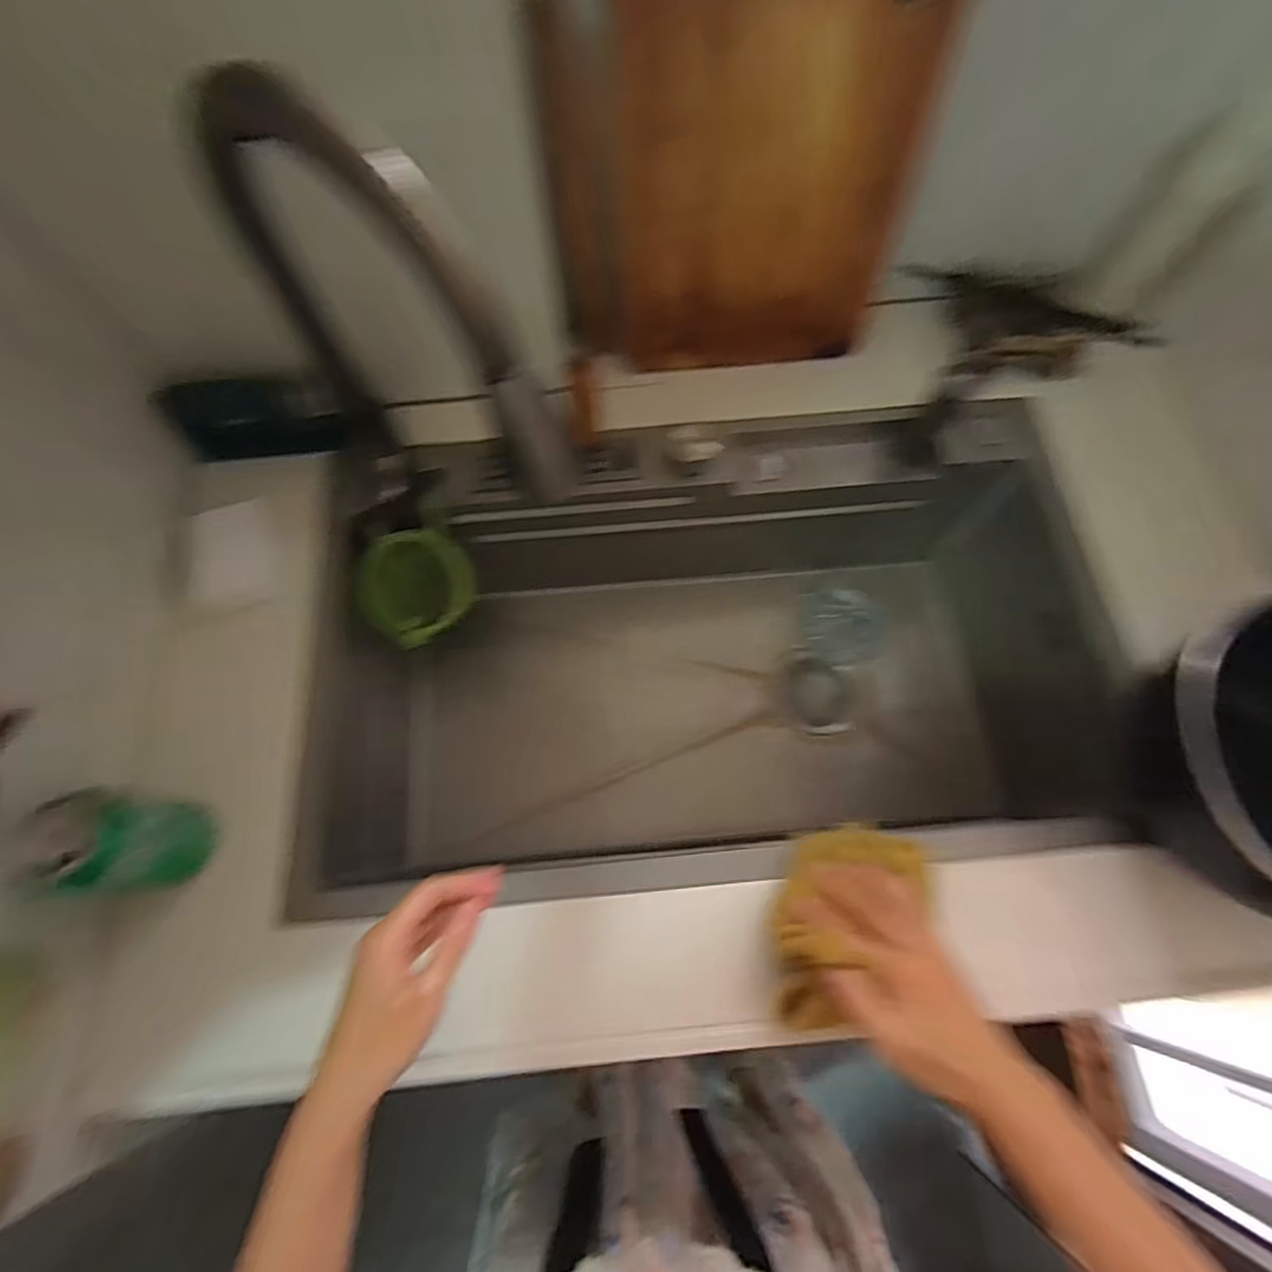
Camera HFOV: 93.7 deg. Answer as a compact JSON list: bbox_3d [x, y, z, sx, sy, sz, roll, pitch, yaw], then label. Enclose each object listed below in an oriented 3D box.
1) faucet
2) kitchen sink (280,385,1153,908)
[{"bbox_3d":[-0.157,-0.164,0.413,0.256,0.336,0.064,28,72,10],"label":"faucet"},{"bbox_3d":[0.051,0.034,0.646,0.736,0.259,0.421,-10,70,-4],"label":"kitchen sink"}]

